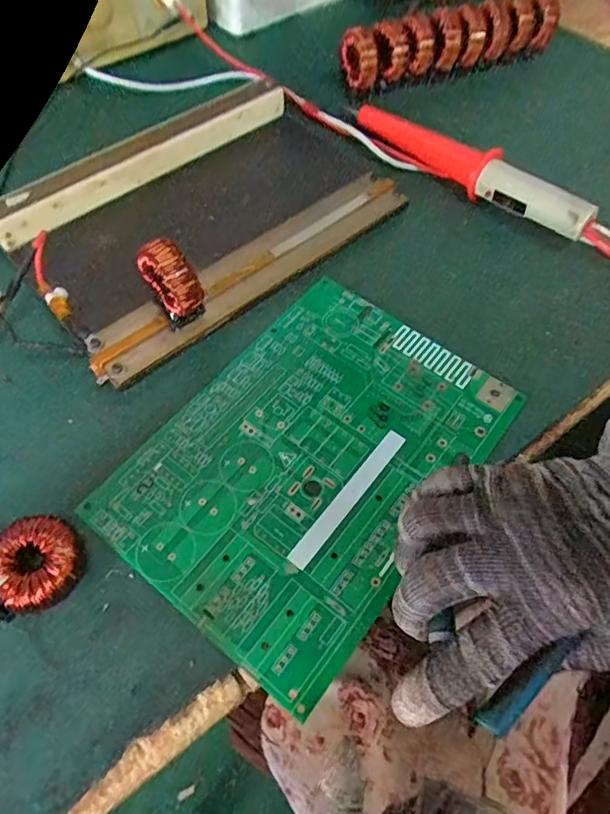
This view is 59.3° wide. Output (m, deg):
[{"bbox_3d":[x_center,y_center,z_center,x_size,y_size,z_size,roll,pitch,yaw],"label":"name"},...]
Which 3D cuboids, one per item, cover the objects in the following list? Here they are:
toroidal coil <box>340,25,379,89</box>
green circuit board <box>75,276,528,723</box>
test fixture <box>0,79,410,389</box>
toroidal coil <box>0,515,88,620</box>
[{"bbox_3d":[0.056,-0.361,0.550,0.021,0.051,0.043,-25,61,-15],"label":"toroidal coil"},{"bbox_3d":[0.007,0.028,0.361,0.182,0.006,0.255,34,63,20],"label":"green circuit board"},{"bbox_3d":[-0.085,-0.186,0.455,0.317,0.074,0.221,-36,64,-21],"label":"test fixture"},{"bbox_3d":[-0.158,0.094,0.307,0.056,0.028,0.052,0,57,0],"label":"toroidal coil"}]

